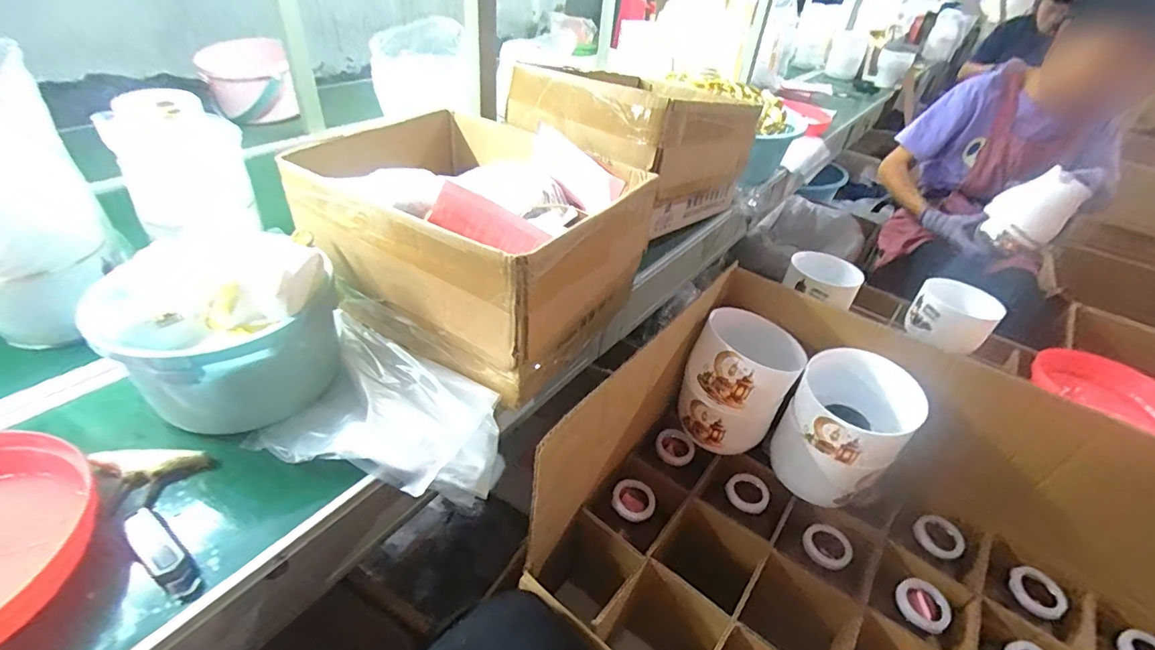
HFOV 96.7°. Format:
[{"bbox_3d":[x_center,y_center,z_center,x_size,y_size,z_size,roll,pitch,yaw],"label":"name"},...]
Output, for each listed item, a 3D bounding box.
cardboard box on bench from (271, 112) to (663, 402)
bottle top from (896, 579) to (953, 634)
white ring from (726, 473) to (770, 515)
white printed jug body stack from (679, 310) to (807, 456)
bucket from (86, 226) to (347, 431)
[{"bbox_3d":[-0.115,-0.126,0.668,0.362,0.177,0.340,22,42,18],"label":"cardboard box on bench"},{"bbox_3d":[0.406,0.330,0.605,0.055,0.013,0.057,-4,44,4],"label":"bottle top"},{"bbox_3d":[0.228,0.225,0.688,0.051,0.018,0.053,-29,51,-36],"label":"white ring"},{"bbox_3d":[0.218,0.075,0.699,0.131,0.166,0.126,24,42,19],"label":"white printed jug body stack"},{"bbox_3d":[-0.348,0.010,0.523,0.191,0.172,0.153,-30,52,-36],"label":"bucket"}]

